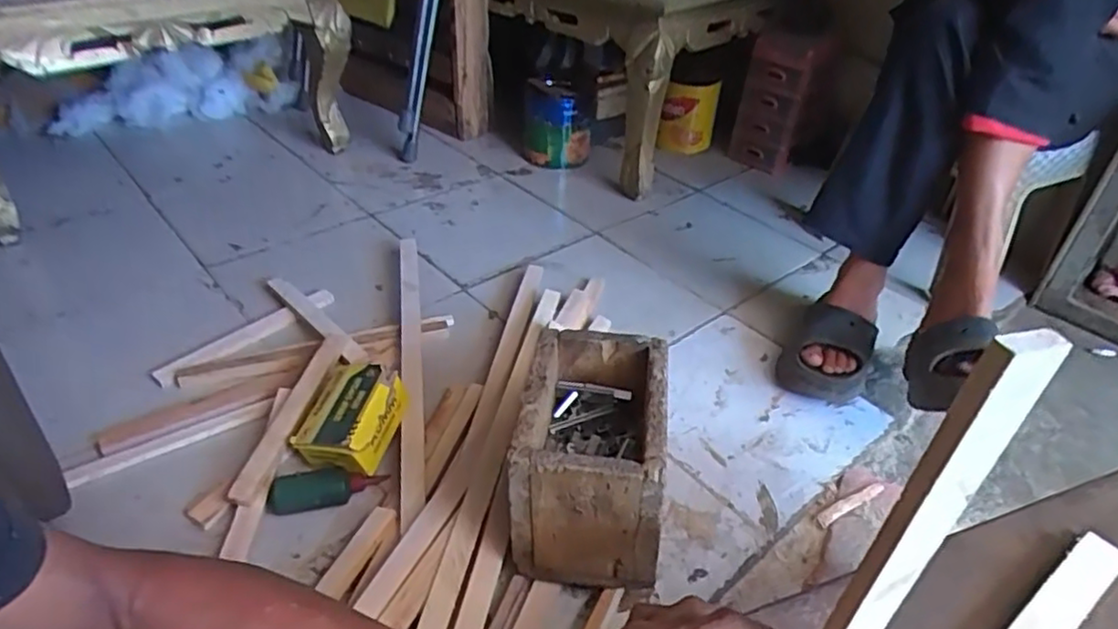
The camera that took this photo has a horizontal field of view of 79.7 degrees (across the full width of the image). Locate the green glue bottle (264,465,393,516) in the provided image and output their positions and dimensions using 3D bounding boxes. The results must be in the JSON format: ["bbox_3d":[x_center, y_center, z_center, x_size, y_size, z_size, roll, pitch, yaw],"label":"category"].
[{"bbox_3d":[-0.258,0.191,0.741,0.124,0.031,0.041,-6,39,-13],"label":"green glue bottle"}]

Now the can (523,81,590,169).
[{"bbox_3d":[-0.002,-0.424,1.447,0.145,0.178,0.137,4,38,0],"label":"can"}]

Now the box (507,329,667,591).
[{"bbox_3d":[0.033,0.140,0.686,0.135,0.158,0.195,8,38,5],"label":"box"}]

